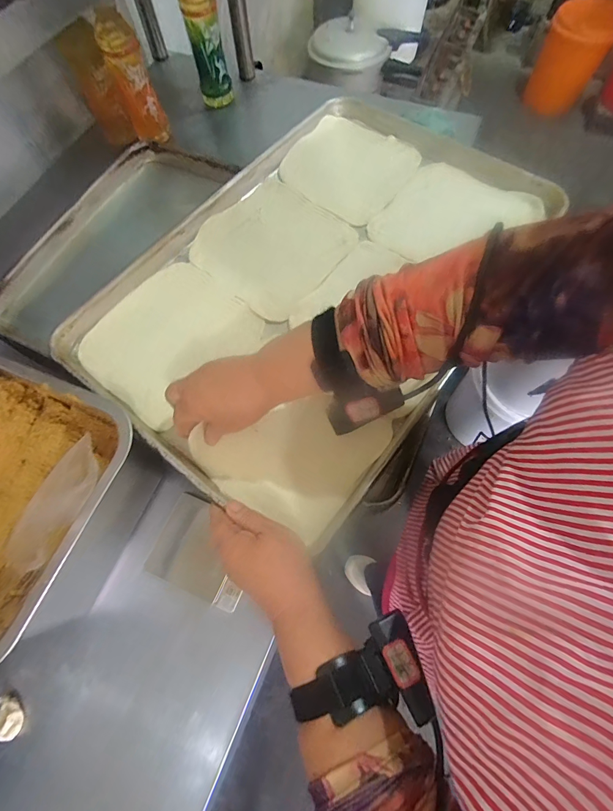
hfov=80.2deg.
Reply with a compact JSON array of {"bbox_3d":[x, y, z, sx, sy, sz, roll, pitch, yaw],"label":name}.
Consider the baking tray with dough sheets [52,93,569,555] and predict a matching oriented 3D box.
[{"bbox_3d":[0.025,-0.186,0.479,0.401,0.036,0.614,34,73,15],"label":"baking tray with dough sheets"}]

